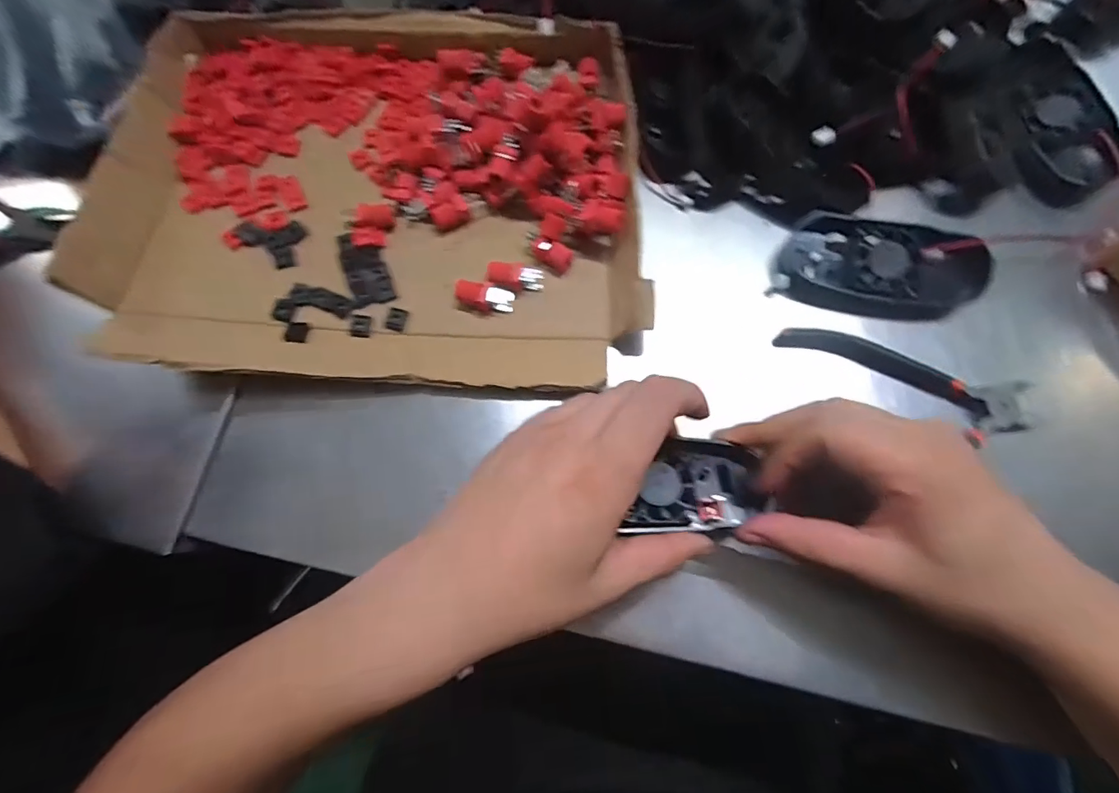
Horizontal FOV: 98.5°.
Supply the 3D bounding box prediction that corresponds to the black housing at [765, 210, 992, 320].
[{"bbox_3d":[0.196,-0.079,0.296,0.115,0.020,0.056,15,75,5],"label":"black housing"}]

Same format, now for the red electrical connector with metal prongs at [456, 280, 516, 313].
[{"bbox_3d":[-0.046,-0.062,0.301,0.036,0.009,0.014,13,75,-9],"label":"red electrical connector with metal prongs"}]

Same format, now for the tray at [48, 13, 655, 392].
[{"bbox_3d":[-0.116,-0.140,0.317,0.334,0.041,0.264,2,75,2],"label":"tray"}]

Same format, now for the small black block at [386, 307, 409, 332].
[{"bbox_3d":[-0.103,-0.049,0.305,0.011,0.004,0.015,8,75,4],"label":"small black block"}]

